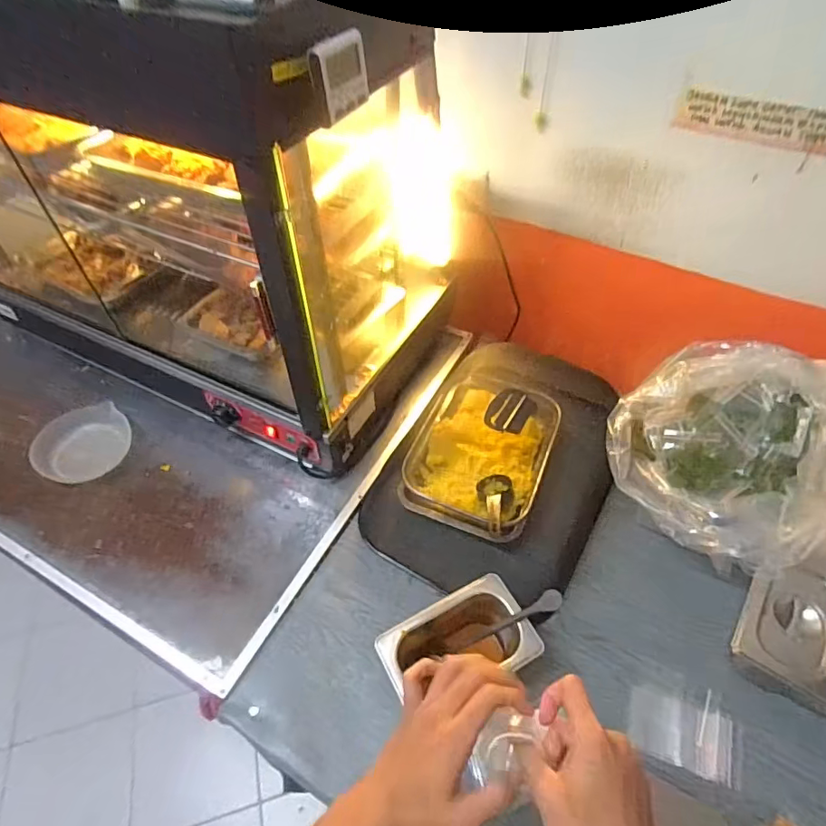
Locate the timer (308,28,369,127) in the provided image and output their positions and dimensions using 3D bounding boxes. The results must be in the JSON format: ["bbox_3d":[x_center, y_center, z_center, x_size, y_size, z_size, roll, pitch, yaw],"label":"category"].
[{"bbox_3d":[-0.068,-0.315,0.482,0.016,0.059,0.070,23,53,18],"label":"timer"}]

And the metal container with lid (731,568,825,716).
[{"bbox_3d":[0.479,0.278,0.661,0.120,0.078,0.180,28,55,22],"label":"metal container with lid"}]

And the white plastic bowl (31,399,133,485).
[{"bbox_3d":[-0.588,0.053,0.921,0.149,0.041,0.153,0,50,0],"label":"white plastic bowl"}]

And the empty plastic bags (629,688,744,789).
[{"bbox_3d":[0.338,0.391,0.642,0.124,0.004,0.092,11,59,16],"label":"empty plastic bags"}]

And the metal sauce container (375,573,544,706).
[{"bbox_3d":[0.060,0.303,0.656,0.179,0.099,0.112,-24,54,-19],"label":"metal sauce container"}]

